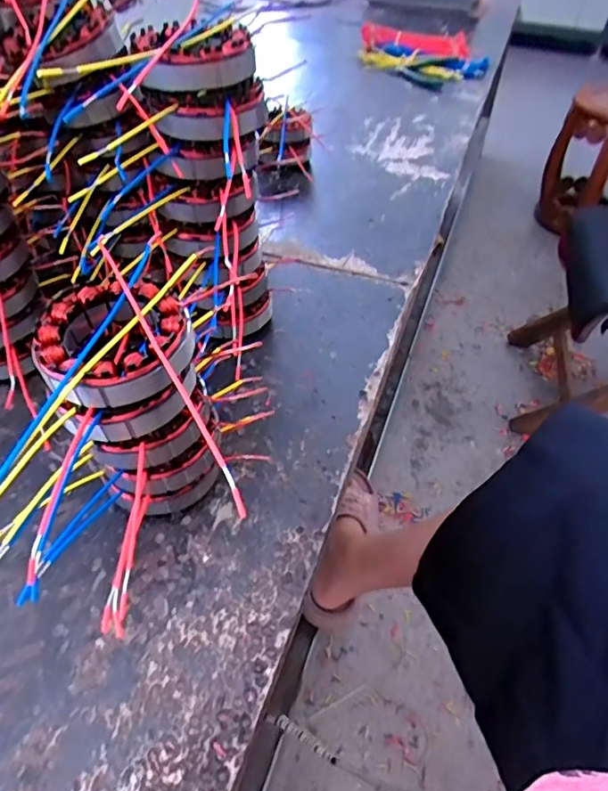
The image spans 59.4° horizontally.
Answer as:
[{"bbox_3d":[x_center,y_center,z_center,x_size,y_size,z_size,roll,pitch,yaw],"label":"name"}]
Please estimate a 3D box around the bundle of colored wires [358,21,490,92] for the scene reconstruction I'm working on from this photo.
[{"bbox_3d":[0.262,-0.790,1.223,0.229,0.056,0.312,-21,50,-20],"label":"bundle of colored wires"}]

